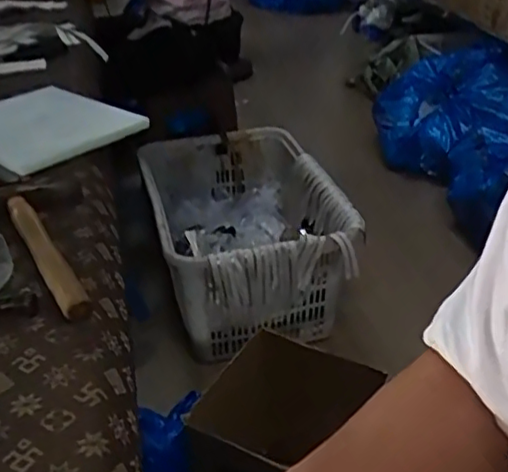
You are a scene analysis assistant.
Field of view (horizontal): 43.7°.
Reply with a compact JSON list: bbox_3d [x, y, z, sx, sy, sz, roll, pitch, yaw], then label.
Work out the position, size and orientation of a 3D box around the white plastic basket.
[{"bbox_3d":[-0.036,-0.001,1.718,0.460,0.324,0.648,-9,33,-13],"label":"white plastic basket"}]

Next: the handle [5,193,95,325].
[{"bbox_3d":[-0.204,0.015,0.616,0.028,0.023,0.220,-18,36,-27],"label":"handle"}]

